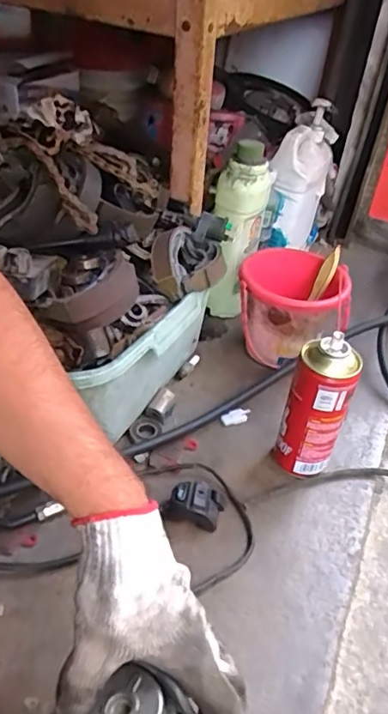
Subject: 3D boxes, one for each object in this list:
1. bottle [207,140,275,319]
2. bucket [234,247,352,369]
[{"bbox_3d":[0.064,-0.177,0.817,0.060,0.261,0.069,33,45,29],"label":"bottle"},{"bbox_3d":[0.137,-0.066,0.785,0.152,0.121,0.134,15,39,10],"label":"bucket"}]

